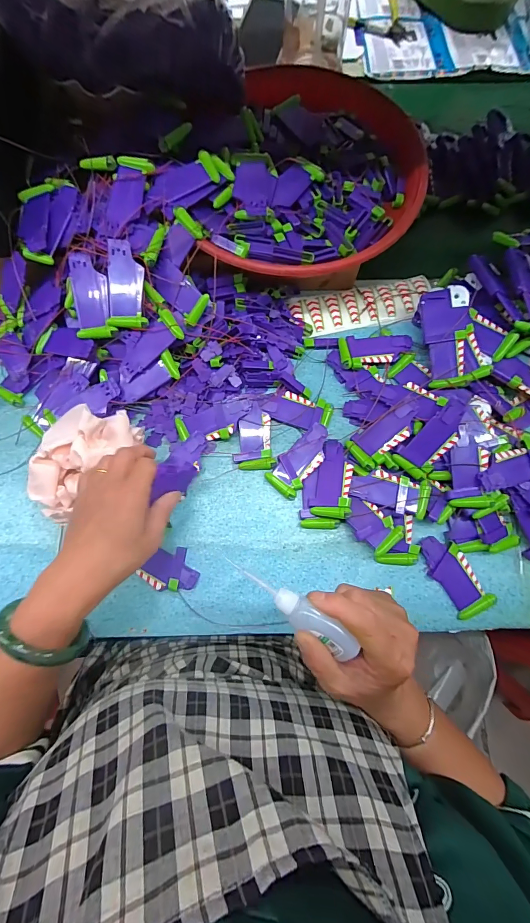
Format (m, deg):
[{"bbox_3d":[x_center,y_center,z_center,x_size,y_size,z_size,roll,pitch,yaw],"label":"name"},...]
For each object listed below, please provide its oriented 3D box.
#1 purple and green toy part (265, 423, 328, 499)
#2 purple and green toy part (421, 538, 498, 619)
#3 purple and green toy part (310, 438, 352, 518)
[{"bbox_3d":[0.042,-0.003,0.415,0.040,0.013,0.089,39,79,9],"label":"purple and green toy part"},{"bbox_3d":[0.203,0.121,0.387,0.040,0.013,0.088,-32,79,-8],"label":"purple and green toy part"},{"bbox_3d":[0.078,0.018,0.402,0.043,0.006,0.089,6,71,25],"label":"purple and green toy part"}]

